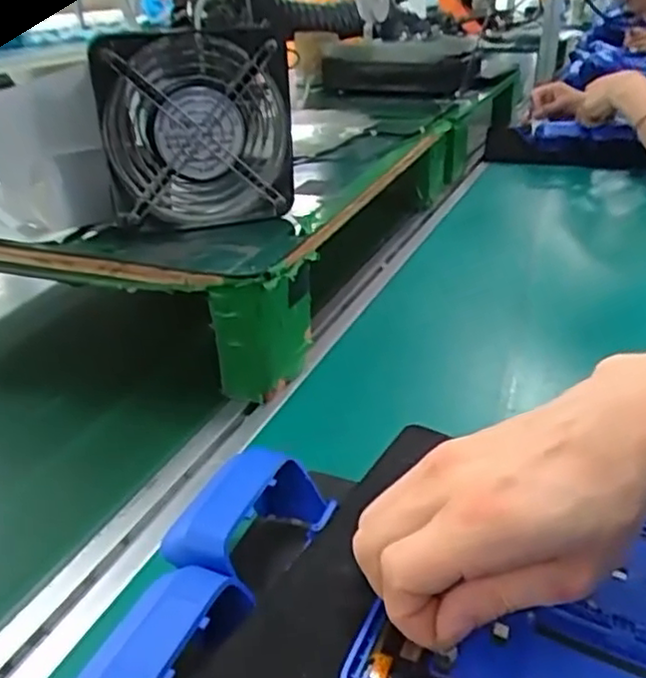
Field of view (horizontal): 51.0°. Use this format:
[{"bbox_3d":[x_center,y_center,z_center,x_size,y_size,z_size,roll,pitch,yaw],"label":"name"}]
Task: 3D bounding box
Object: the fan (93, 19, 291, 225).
[{"bbox_3d":[-0.095,-0.161,0.524,0.143,0.145,0.037,-8,29,-13],"label":"fan"}]

